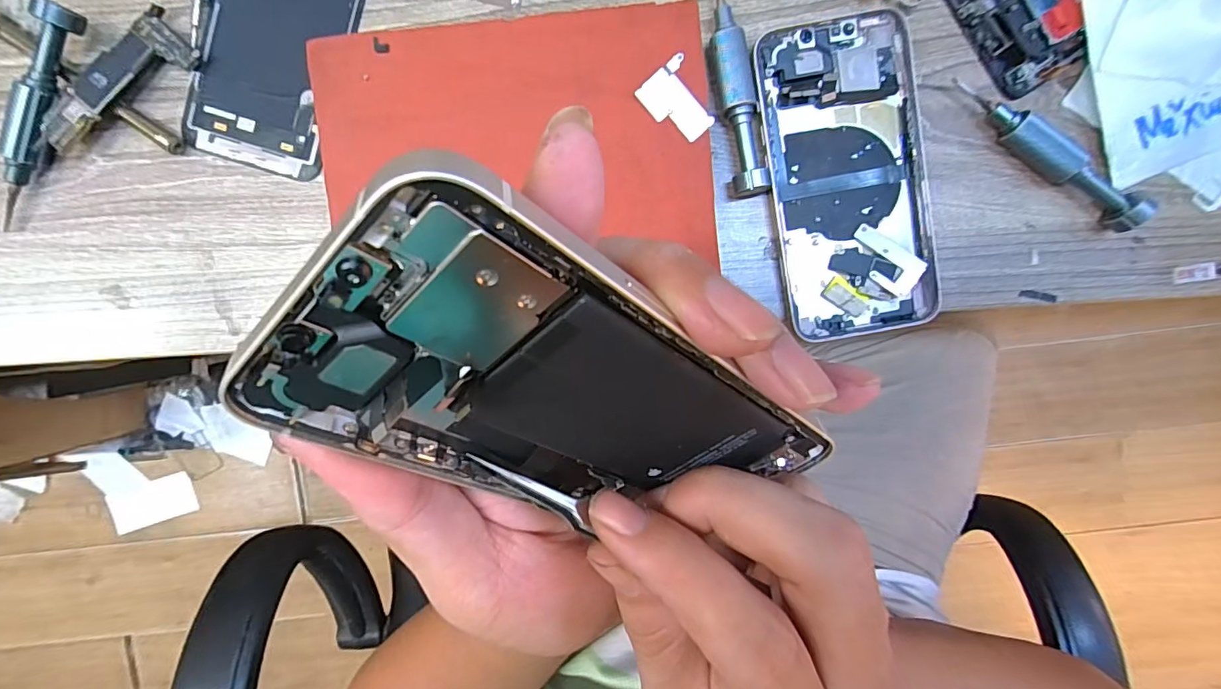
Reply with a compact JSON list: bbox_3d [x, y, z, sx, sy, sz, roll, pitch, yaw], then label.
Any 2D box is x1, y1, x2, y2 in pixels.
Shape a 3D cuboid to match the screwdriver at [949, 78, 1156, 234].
[{"bbox_3d":[0.206,-0.092,0.244,0.101,0.020,0.017,38,94,-3],"label":"screwdriver"}]

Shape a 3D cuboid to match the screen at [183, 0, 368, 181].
[{"bbox_3d":[-0.155,-0.156,0.249,0.066,0.004,0.142,18,94,-1],"label":"screen"}]

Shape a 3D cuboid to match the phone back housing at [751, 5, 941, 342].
[{"bbox_3d":[0.113,-0.078,0.252,0.072,0.009,0.145,-10,94,1],"label":"phone back housing"}]

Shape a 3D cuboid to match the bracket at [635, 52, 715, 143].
[{"bbox_3d":[0.028,-0.098,0.214,0.023,0.004,0.030,-40,93,3],"label":"bracket"}]

